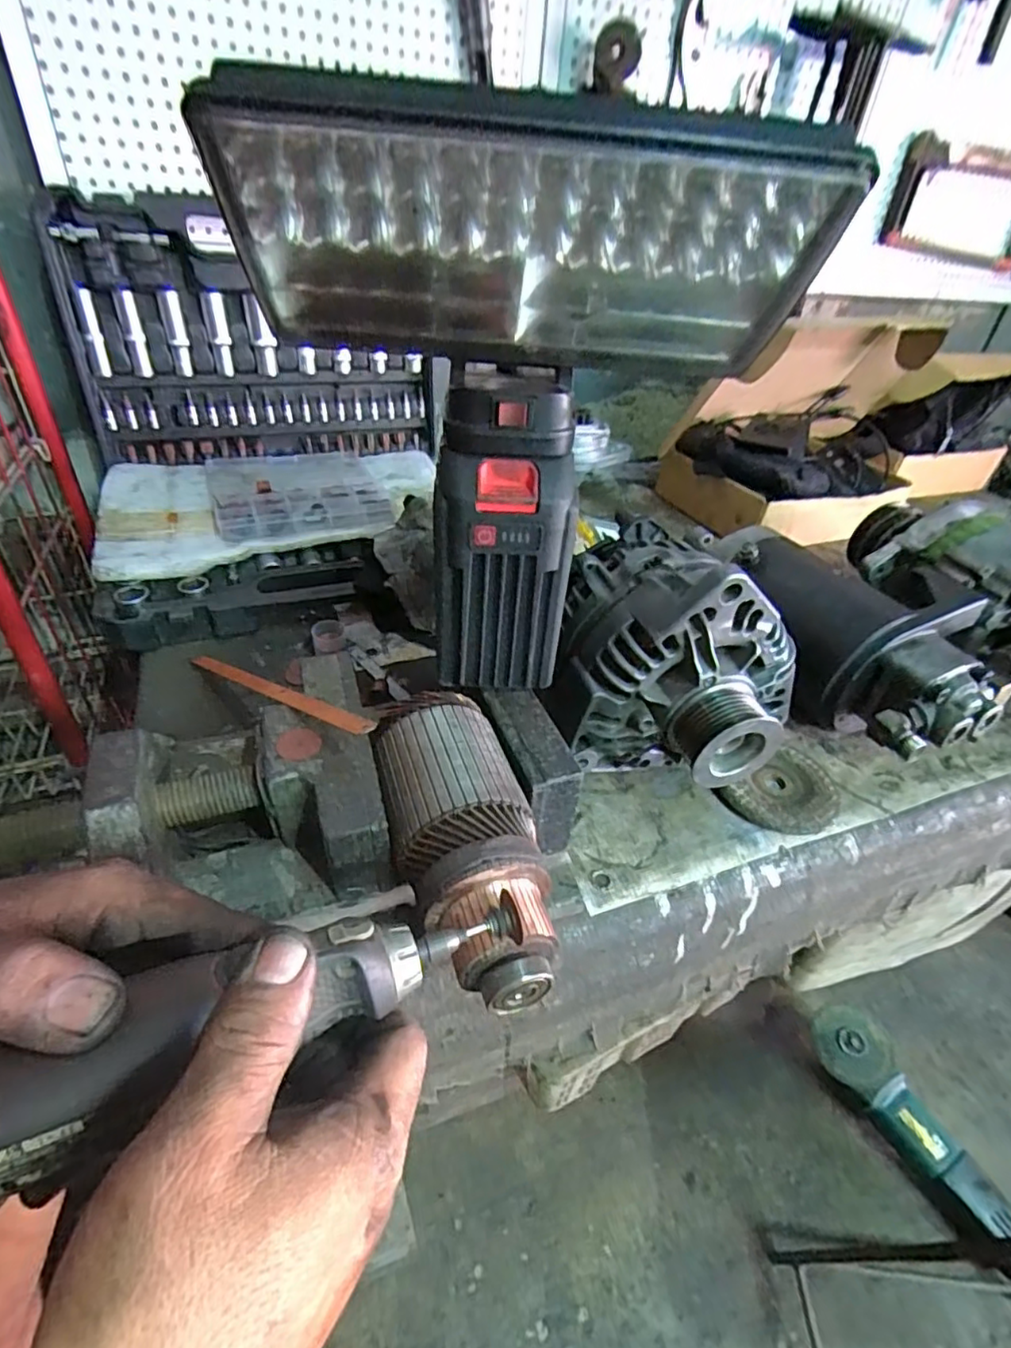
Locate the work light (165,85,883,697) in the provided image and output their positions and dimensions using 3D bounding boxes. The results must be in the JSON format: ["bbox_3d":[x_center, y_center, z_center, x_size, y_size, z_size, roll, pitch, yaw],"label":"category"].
[{"bbox_3d":[0.002,-0.099,0.300,0.217,0.255,0.086,3,38,-4],"label":"work light"}]

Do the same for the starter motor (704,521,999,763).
[{"bbox_3d":[0.290,-0.023,0.539,0.142,0.118,0.249,-9,41,-18],"label":"starter motor"}]

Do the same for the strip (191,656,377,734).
[{"bbox_3d":[-0.160,0.007,0.411,0.010,0.004,0.286,-28,25,-35],"label":"strip"}]

